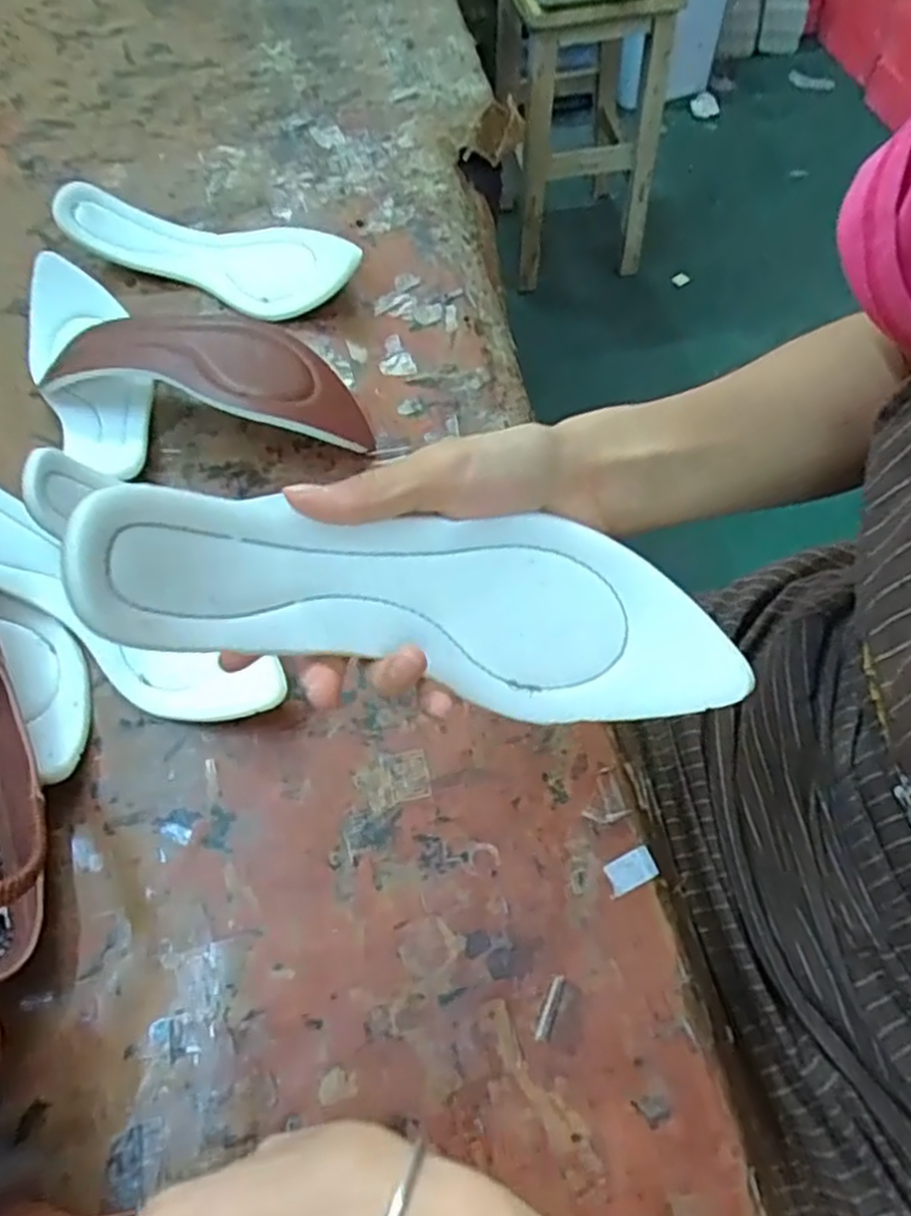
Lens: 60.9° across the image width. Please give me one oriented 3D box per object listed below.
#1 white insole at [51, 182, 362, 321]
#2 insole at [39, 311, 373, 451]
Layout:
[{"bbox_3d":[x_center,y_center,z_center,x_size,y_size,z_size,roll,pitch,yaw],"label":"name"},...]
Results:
[{"bbox_3d":[-0.181,-0.278,0.589,0.246,0.039,0.083,23,65,14],"label":"white insole"},{"bbox_3d":[-0.162,-0.158,0.518,0.229,0.046,0.090,19,64,12],"label":"insole"}]

